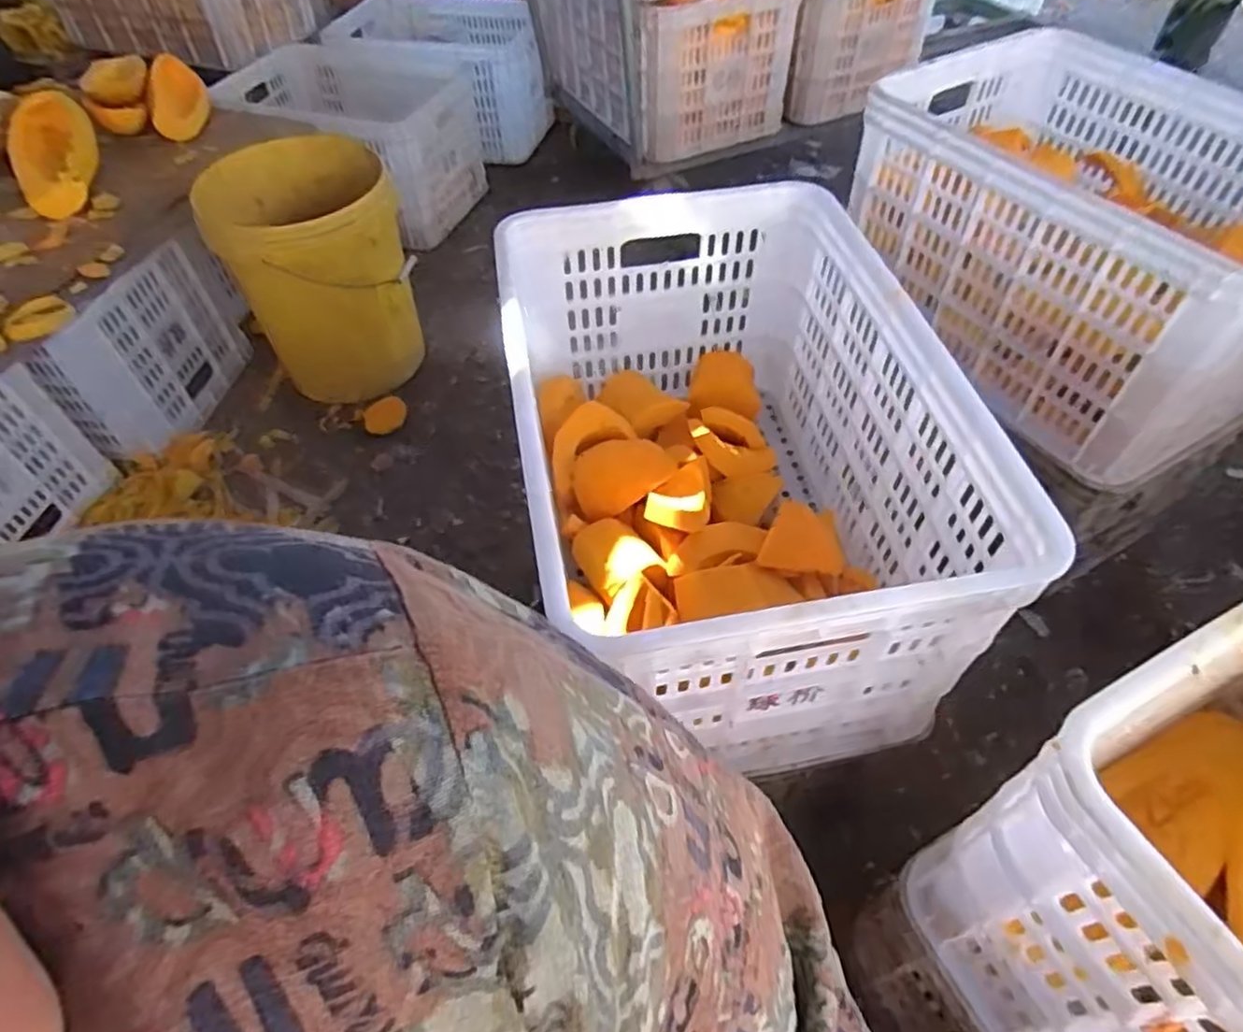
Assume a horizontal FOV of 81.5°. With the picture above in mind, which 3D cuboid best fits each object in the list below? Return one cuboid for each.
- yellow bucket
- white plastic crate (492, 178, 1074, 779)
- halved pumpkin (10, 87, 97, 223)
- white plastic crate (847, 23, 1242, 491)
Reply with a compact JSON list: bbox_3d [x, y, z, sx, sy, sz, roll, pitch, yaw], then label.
[{"bbox_3d":[-0.518,-0.423,1.247,0.273,0.304,0.290,-20,57,-17],"label":"yellow bucket"},{"bbox_3d":[0.090,-0.056,0.712,0.361,0.282,0.523,-7,55,-8],"label":"white plastic crate"},{"bbox_3d":[-0.955,-0.612,1.211,0.109,0.067,0.255,-13,71,-13],"label":"halved pumpkin"},{"bbox_3d":[0.578,-0.360,0.921,0.368,0.265,0.546,-27,60,-21],"label":"white plastic crate"}]

